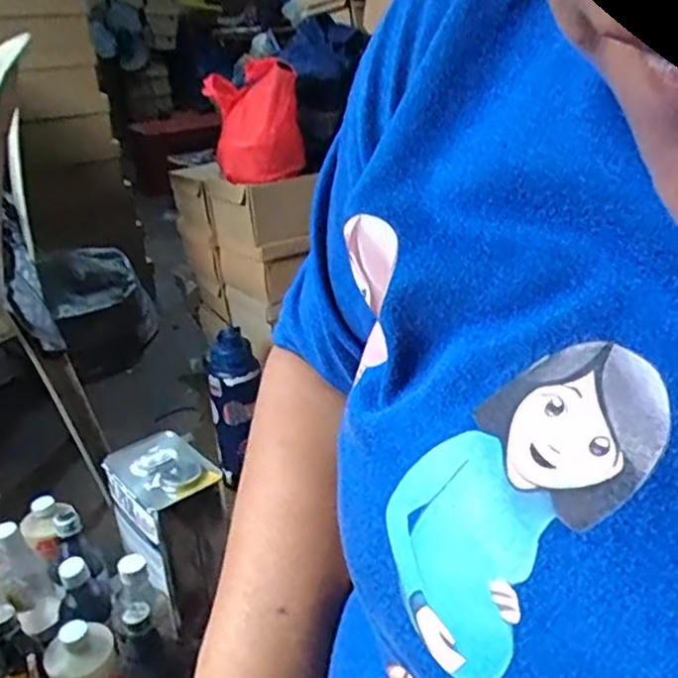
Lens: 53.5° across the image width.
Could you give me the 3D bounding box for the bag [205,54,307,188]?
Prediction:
[{"bbox_3d":[-0.142,-0.367,1.136,0.150,0.171,0.154,-5,25,-4],"label":"bag"}]

